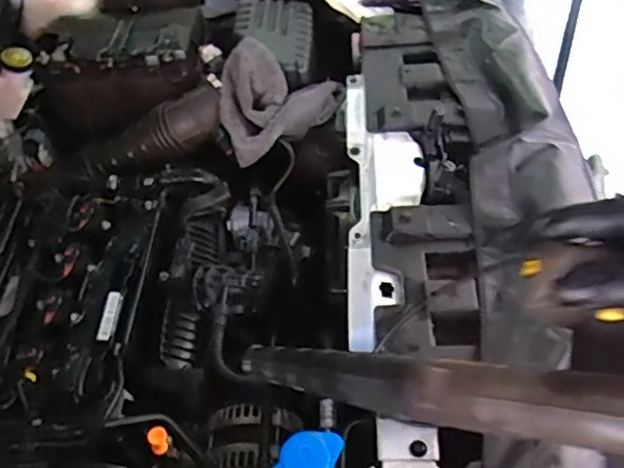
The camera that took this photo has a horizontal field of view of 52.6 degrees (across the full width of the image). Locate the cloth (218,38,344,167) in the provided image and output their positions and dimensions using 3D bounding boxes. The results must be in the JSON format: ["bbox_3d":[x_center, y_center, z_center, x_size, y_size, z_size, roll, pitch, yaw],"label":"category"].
[{"bbox_3d":[-0.065,-0.210,1.051,0.197,0.058,0.204,24,76,-6],"label":"cloth"}]

